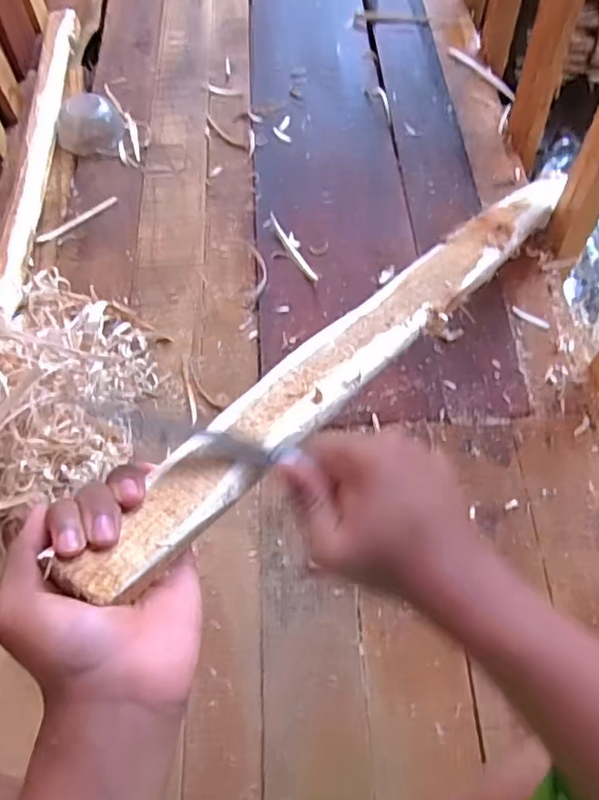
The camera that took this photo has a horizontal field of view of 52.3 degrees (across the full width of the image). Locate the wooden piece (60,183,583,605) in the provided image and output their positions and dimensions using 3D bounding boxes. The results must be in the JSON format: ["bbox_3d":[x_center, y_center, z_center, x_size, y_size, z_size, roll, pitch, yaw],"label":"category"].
[{"bbox_3d":[0.101,-0.083,0.512,0.050,0.024,0.699,33,47,18],"label":"wooden piece"}]

